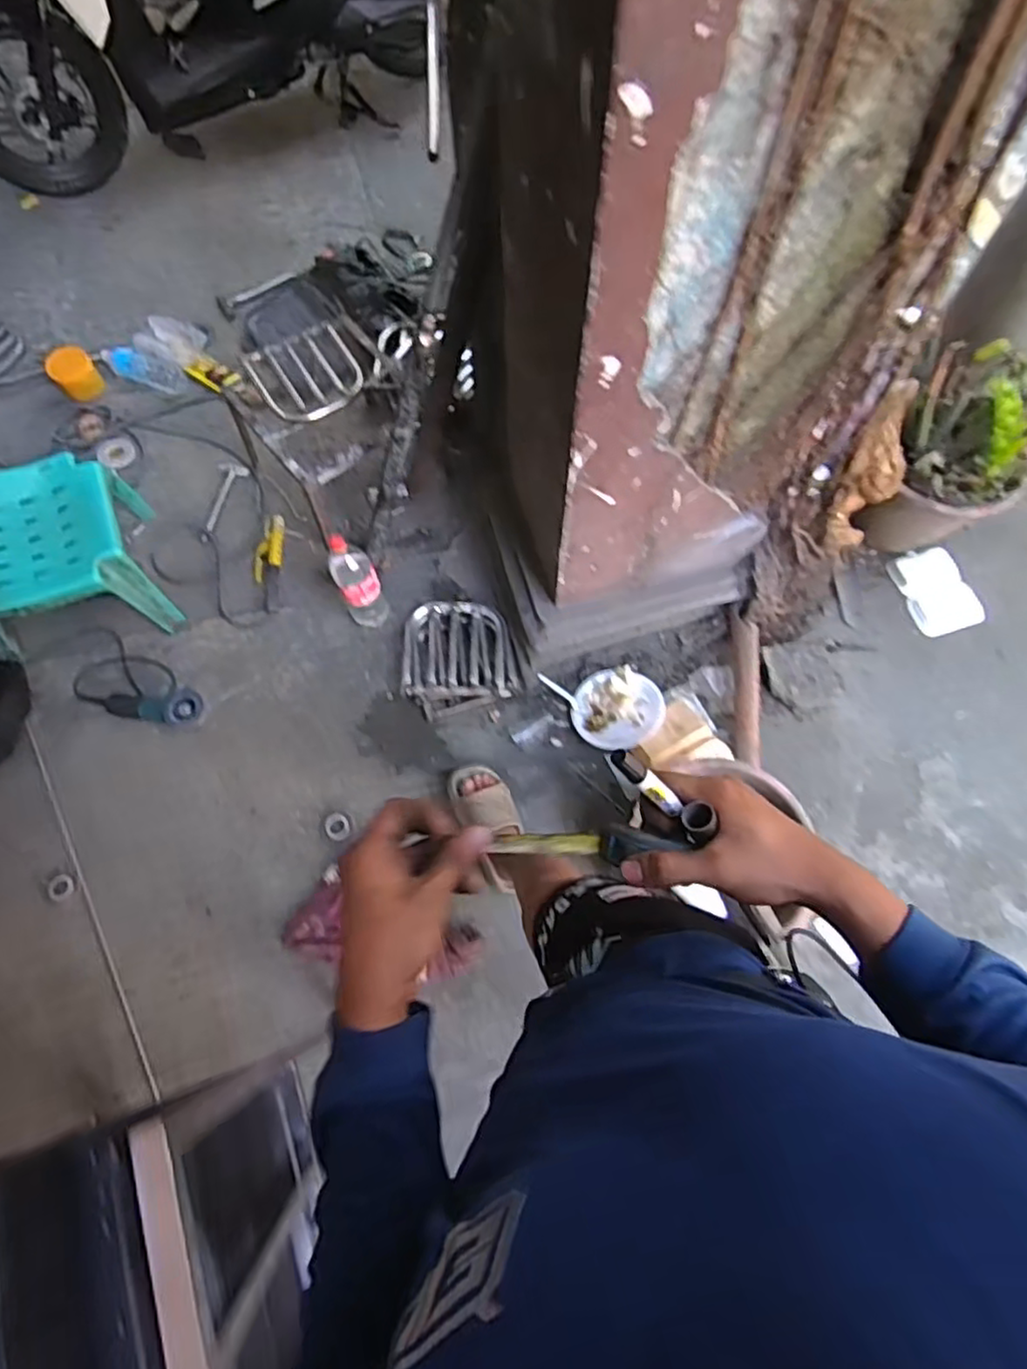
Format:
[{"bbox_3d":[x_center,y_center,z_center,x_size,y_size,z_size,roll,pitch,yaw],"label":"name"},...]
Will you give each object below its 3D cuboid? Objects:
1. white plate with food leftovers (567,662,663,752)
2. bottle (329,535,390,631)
[{"bbox_3d":[0.253,0.057,1.645,0.202,0.038,0.209,0,72,-1],"label":"white plate with food leftovers"},{"bbox_3d":[-0.366,-0.229,1.611,0.098,0.328,0.100,-23,73,-8],"label":"bottle"}]

